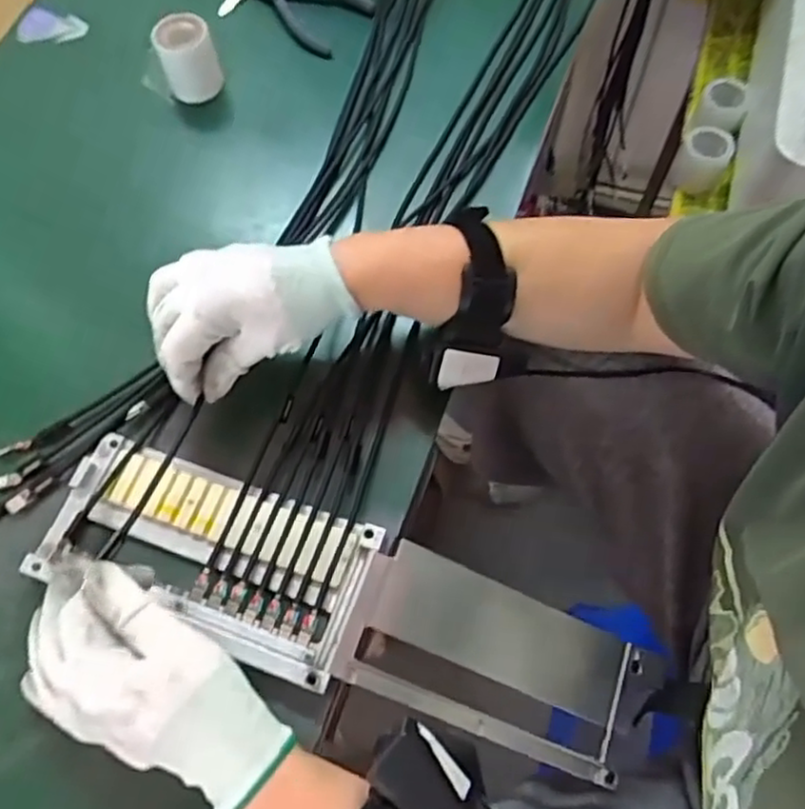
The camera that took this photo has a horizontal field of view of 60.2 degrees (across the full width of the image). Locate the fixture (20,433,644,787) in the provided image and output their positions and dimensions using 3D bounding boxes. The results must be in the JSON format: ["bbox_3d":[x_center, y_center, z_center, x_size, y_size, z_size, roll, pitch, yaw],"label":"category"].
[{"bbox_3d":[-0.035,0.124,0.432,0.377,0.046,0.094,21,68,-1],"label":"fixture"}]

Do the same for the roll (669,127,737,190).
[{"bbox_3d":[0.333,-0.272,0.770,0.054,0.050,0.049,25,69,13],"label":"roll"}]

